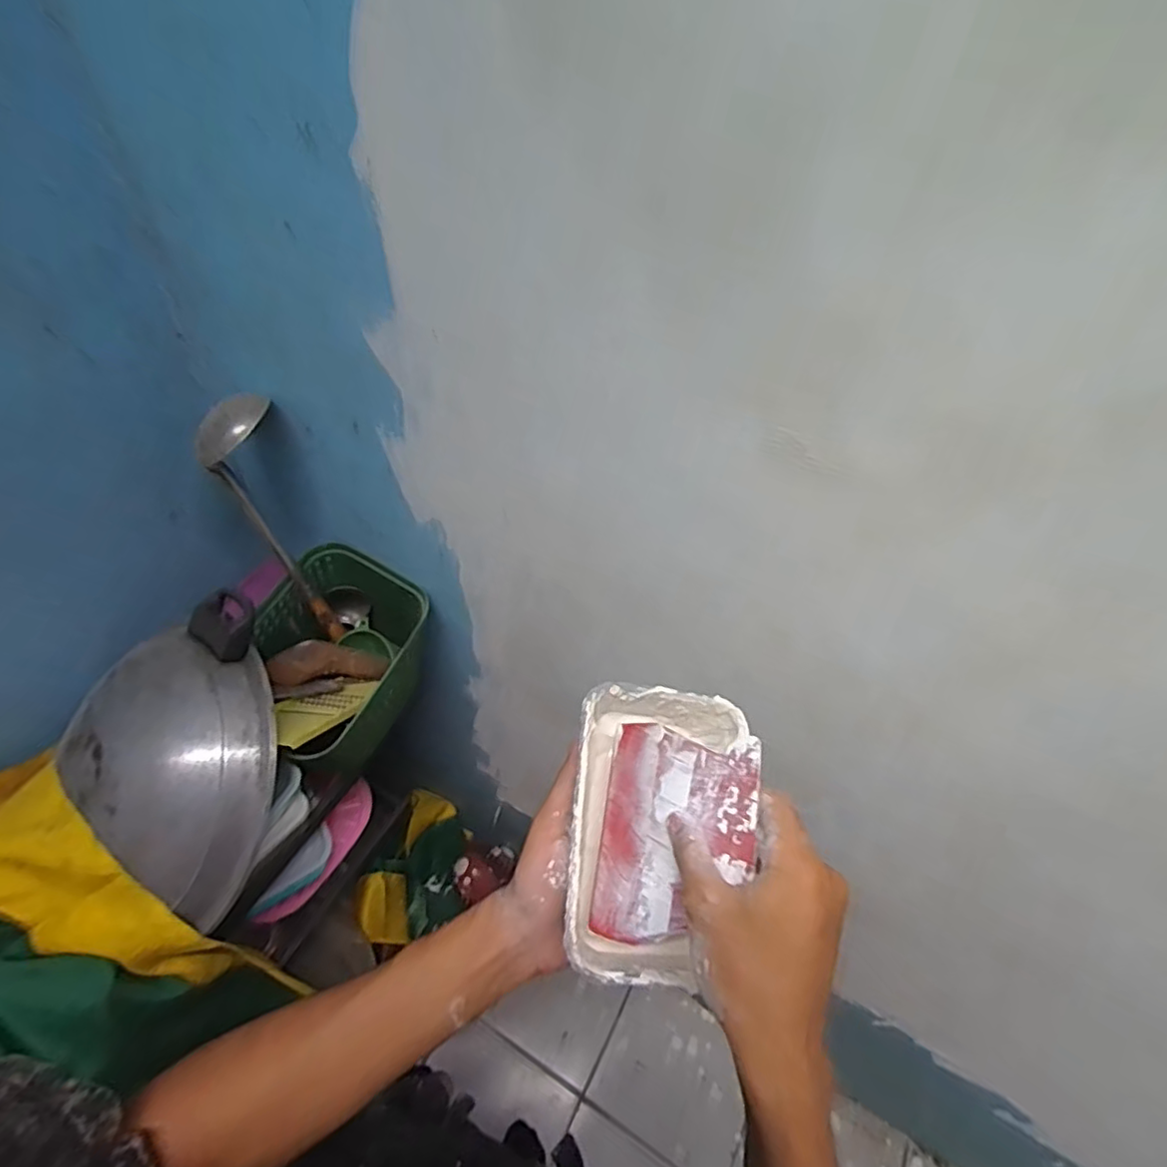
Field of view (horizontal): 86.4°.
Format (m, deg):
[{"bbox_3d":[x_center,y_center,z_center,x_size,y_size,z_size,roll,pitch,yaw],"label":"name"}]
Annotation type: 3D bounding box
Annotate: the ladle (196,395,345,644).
[{"bbox_3d":[-0.331,-0.054,0.684,0.077,0.300,0.083,-24,54,-21],"label":"ladle"}]

